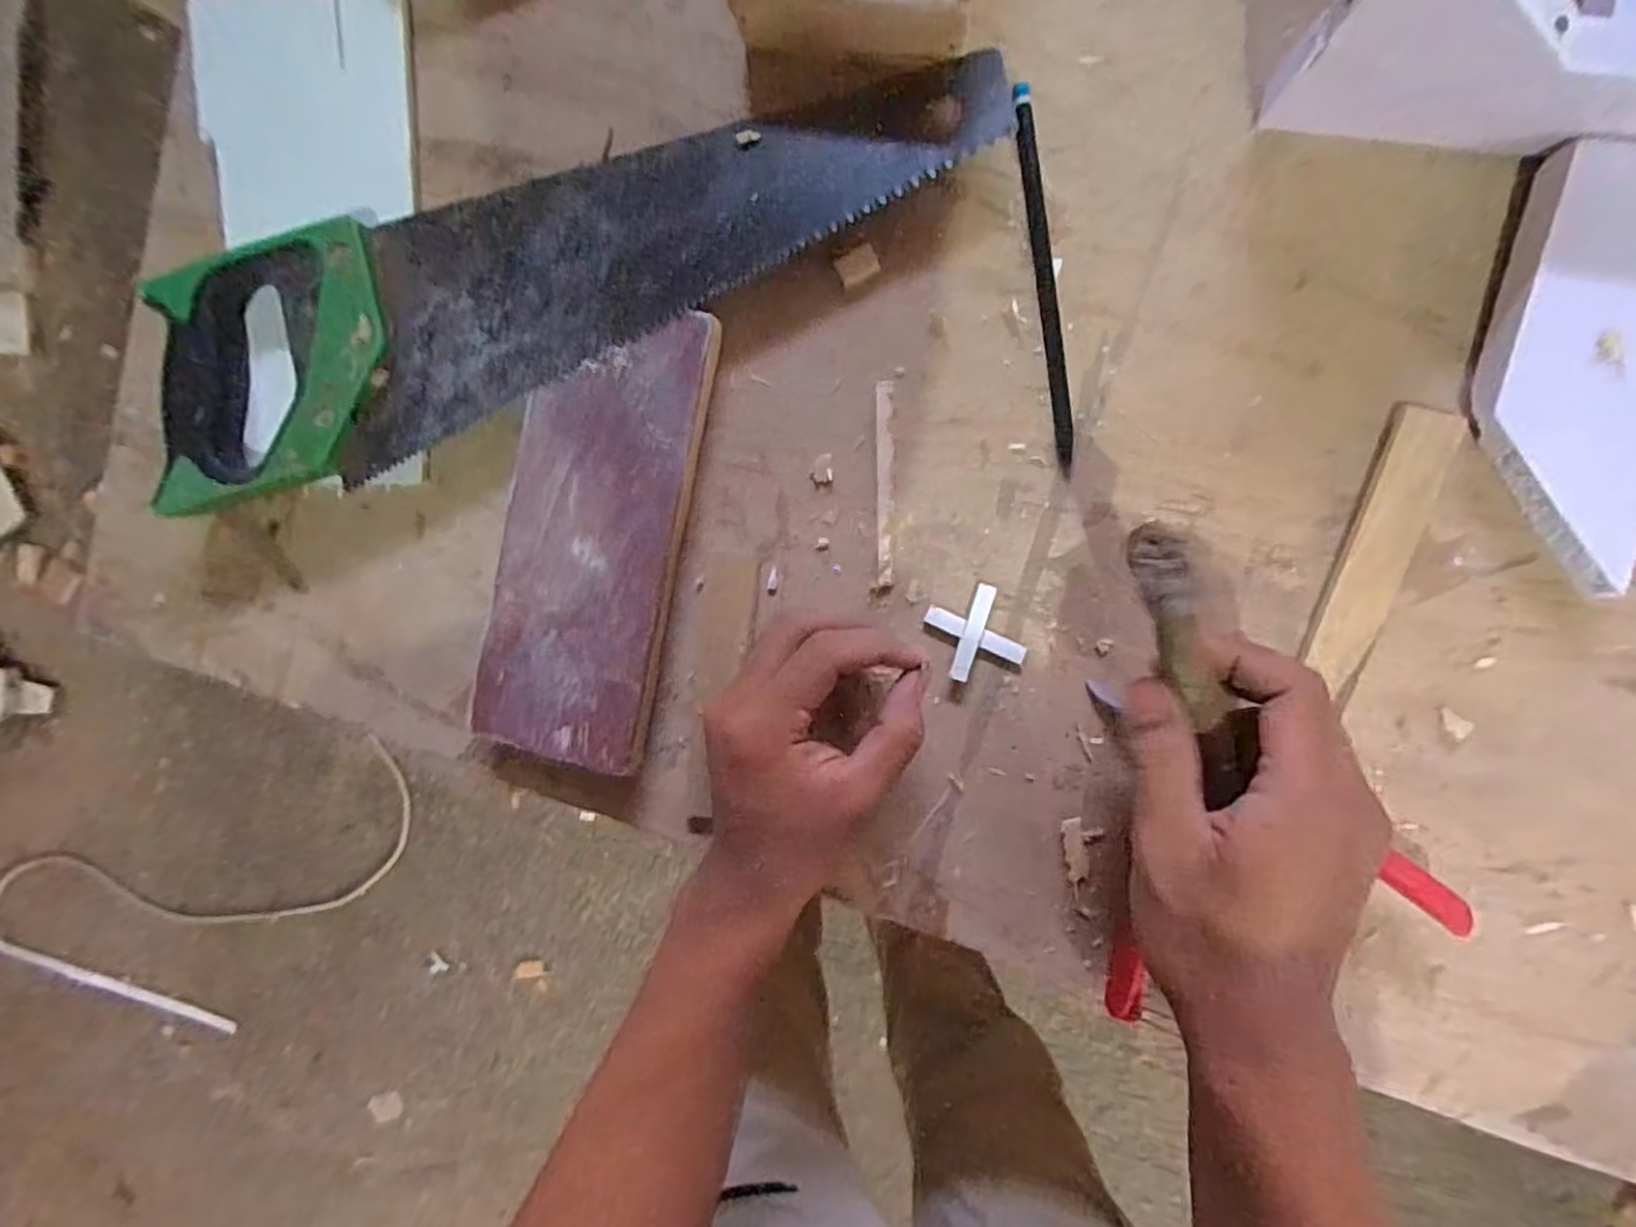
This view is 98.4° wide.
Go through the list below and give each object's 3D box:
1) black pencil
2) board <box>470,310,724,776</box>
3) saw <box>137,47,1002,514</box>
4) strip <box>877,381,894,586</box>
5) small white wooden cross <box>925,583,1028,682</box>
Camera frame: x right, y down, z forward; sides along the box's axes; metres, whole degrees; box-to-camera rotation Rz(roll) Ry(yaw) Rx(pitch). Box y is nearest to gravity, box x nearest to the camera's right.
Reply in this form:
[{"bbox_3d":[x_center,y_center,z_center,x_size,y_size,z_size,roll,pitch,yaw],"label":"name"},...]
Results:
[{"bbox_3d":[0.105,-0.152,0.324,0.009,0.008,0.167,-8,94,6],"label":"black pencil"},{"bbox_3d":[-0.109,-0.035,0.348,0.084,0.021,0.214,13,96,5],"label":"board"},{"bbox_3d":[-0.121,-0.161,0.331,0.414,0.029,0.104,-17,93,7],"label":"saw"},{"bbox_3d":[0.033,-0.062,0.340,0.008,0.004,0.096,0,95,6],"label":"strip"},{"bbox_3d":[0.076,0.010,0.343,0.036,0.008,0.040,-25,92,7],"label":"small white wooden cross"}]

